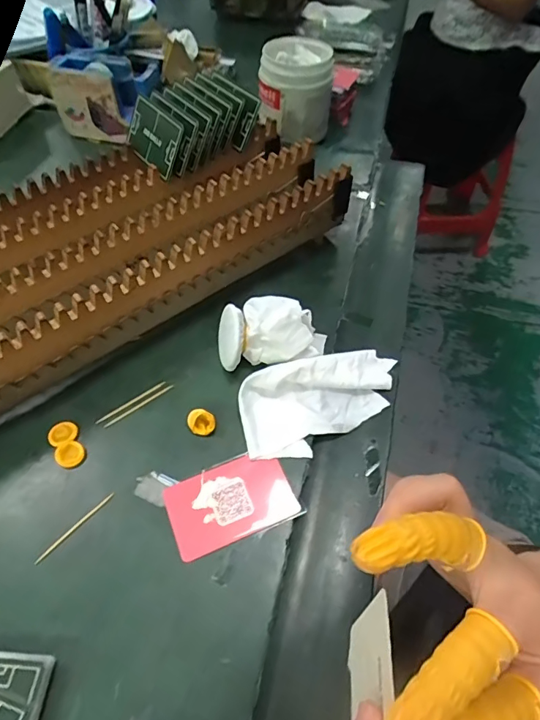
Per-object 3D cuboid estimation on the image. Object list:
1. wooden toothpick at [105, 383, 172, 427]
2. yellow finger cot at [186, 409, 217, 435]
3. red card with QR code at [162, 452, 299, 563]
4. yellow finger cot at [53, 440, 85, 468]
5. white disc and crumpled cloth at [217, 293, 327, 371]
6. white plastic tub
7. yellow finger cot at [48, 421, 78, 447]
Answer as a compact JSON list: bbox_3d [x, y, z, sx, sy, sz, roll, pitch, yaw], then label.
[{"bbox_3d":[-0.105,0.037,0.362,0.061,0.004,0.004,-33,60,-21],"label":"wooden toothpick"},{"bbox_3d":[-0.053,0.048,0.347,0.021,0.015,0.015,-15,55,-10],"label":"yellow finger cot"},{"bbox_3d":[-0.028,0.099,0.318,0.086,0.004,0.054,-20,56,-13],"label":"red card with QR code"},{"bbox_3d":[-0.150,0.070,0.335,0.020,0.004,0.019,4,65,-9],"label":"yellow finger cot"},{"bbox_3d":[0.000,-0.027,0.382,0.090,0.046,0.051,-11,55,-7],"label":"white disc and crumpled cloth"},{"bbox_3d":[0.035,-0.365,0.605,0.096,0.093,0.095,1,54,2],"label":"white plastic tub"},{"bbox_3d":[-0.159,0.056,0.345,0.021,0.005,0.021,0,54,1],"label":"yellow finger cot"}]

